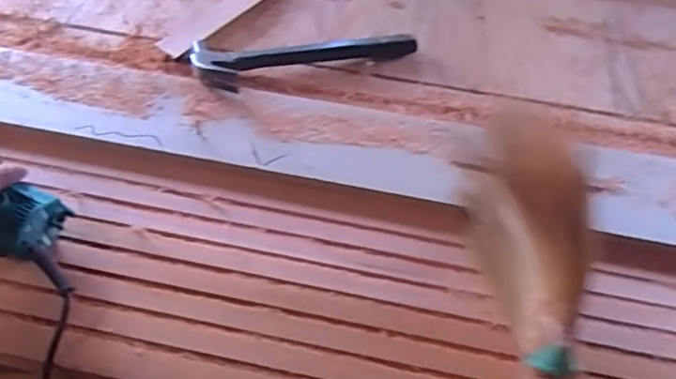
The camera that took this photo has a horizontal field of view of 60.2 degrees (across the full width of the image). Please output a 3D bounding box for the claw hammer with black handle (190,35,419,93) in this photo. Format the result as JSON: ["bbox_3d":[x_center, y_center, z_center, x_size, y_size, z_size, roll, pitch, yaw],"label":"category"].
[{"bbox_3d":[-0.043,-0.204,0.846,0.322,0.031,0.100,-14,53,-14],"label":"claw hammer with black handle"}]

